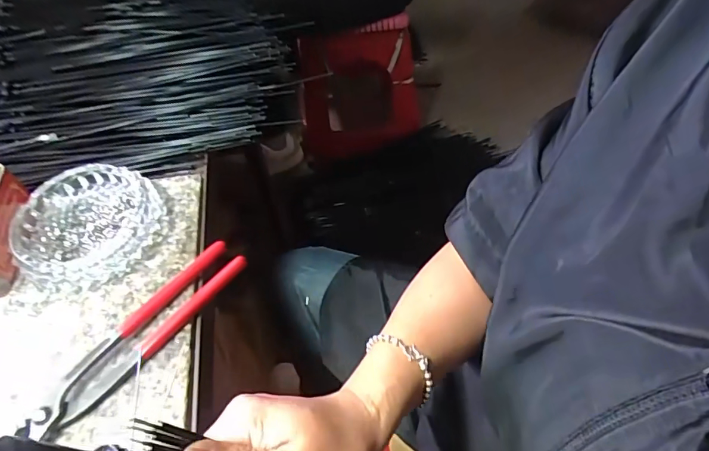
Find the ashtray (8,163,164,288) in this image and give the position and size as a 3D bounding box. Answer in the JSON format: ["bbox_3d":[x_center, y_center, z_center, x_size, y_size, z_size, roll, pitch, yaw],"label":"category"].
[{"bbox_3d":[-0.239,-0.004,0.401,0.117,0.031,0.120,-2,54,3],"label":"ashtray"}]

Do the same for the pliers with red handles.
[{"bbox_3d":[-0.168,0.084,0.350,0.040,0.015,0.187,34,63,25],"label":"pliers with red handles"}]

